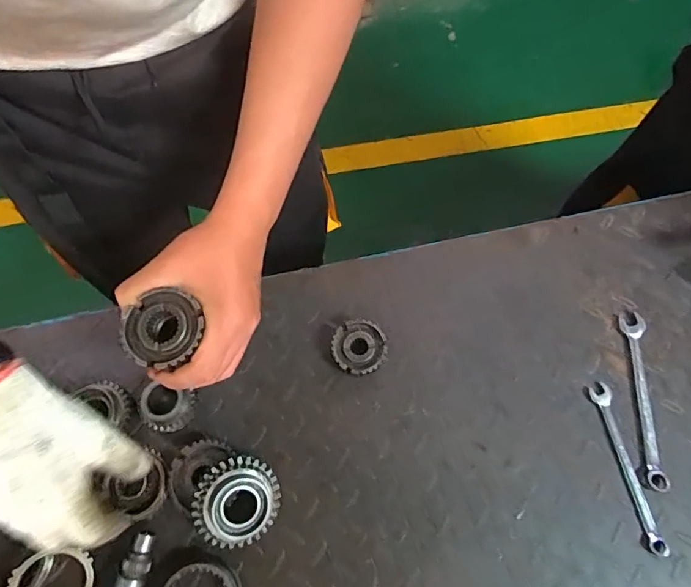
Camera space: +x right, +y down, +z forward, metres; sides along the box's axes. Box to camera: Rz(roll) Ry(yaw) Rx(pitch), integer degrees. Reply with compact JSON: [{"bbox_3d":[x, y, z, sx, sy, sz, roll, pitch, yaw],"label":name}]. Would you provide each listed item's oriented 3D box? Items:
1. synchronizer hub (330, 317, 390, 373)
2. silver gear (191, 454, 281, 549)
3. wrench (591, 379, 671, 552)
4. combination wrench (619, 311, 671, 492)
[{"bbox_3d":[0.014,0.057,0.505,0.056,0.026,0.057,0,69,0],"label":"synchronizer hub"},{"bbox_3d":[-0.098,0.190,0.438,0.076,0.032,0.076,5,71,-15],"label":"silver gear"},{"bbox_3d":[0.276,0.168,0.468,0.019,0.006,0.157,-9,69,-3],"label":"wrench"},{"bbox_3d":[0.304,0.105,0.486,0.020,0.007,0.175,3,69,2],"label":"combination wrench"}]

